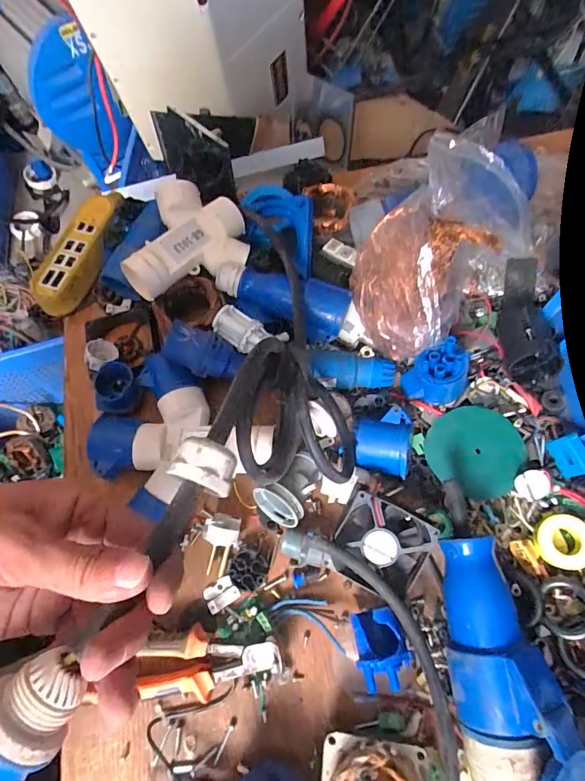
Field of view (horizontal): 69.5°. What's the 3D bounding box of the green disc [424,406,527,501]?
[{"bbox_3d":[0.185,0.059,0.427,0.089,0.007,0.088,-4,72,11],"label":"green disc"}]

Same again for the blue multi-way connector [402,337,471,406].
[{"bbox_3d":[0.148,-0.013,0.431,0.063,0.059,0.048,-26,69,-8],"label":"blue multi-way connector"}]

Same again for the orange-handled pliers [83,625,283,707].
[{"bbox_3d":[-0.100,0.244,0.376,0.173,0.027,0.055,-3,68,1],"label":"orange-handled pliers"}]

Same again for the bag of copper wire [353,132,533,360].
[{"bbox_3d":[0.129,-0.128,0.386,0.135,0.144,0.153,31,73,14],"label":"bag of copper wire"}]

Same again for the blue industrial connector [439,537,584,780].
[{"bbox_3d":[0.162,0.230,0.318,0.082,0.056,0.225,-13,68,-3],"label":"blue industrial connector"}]

